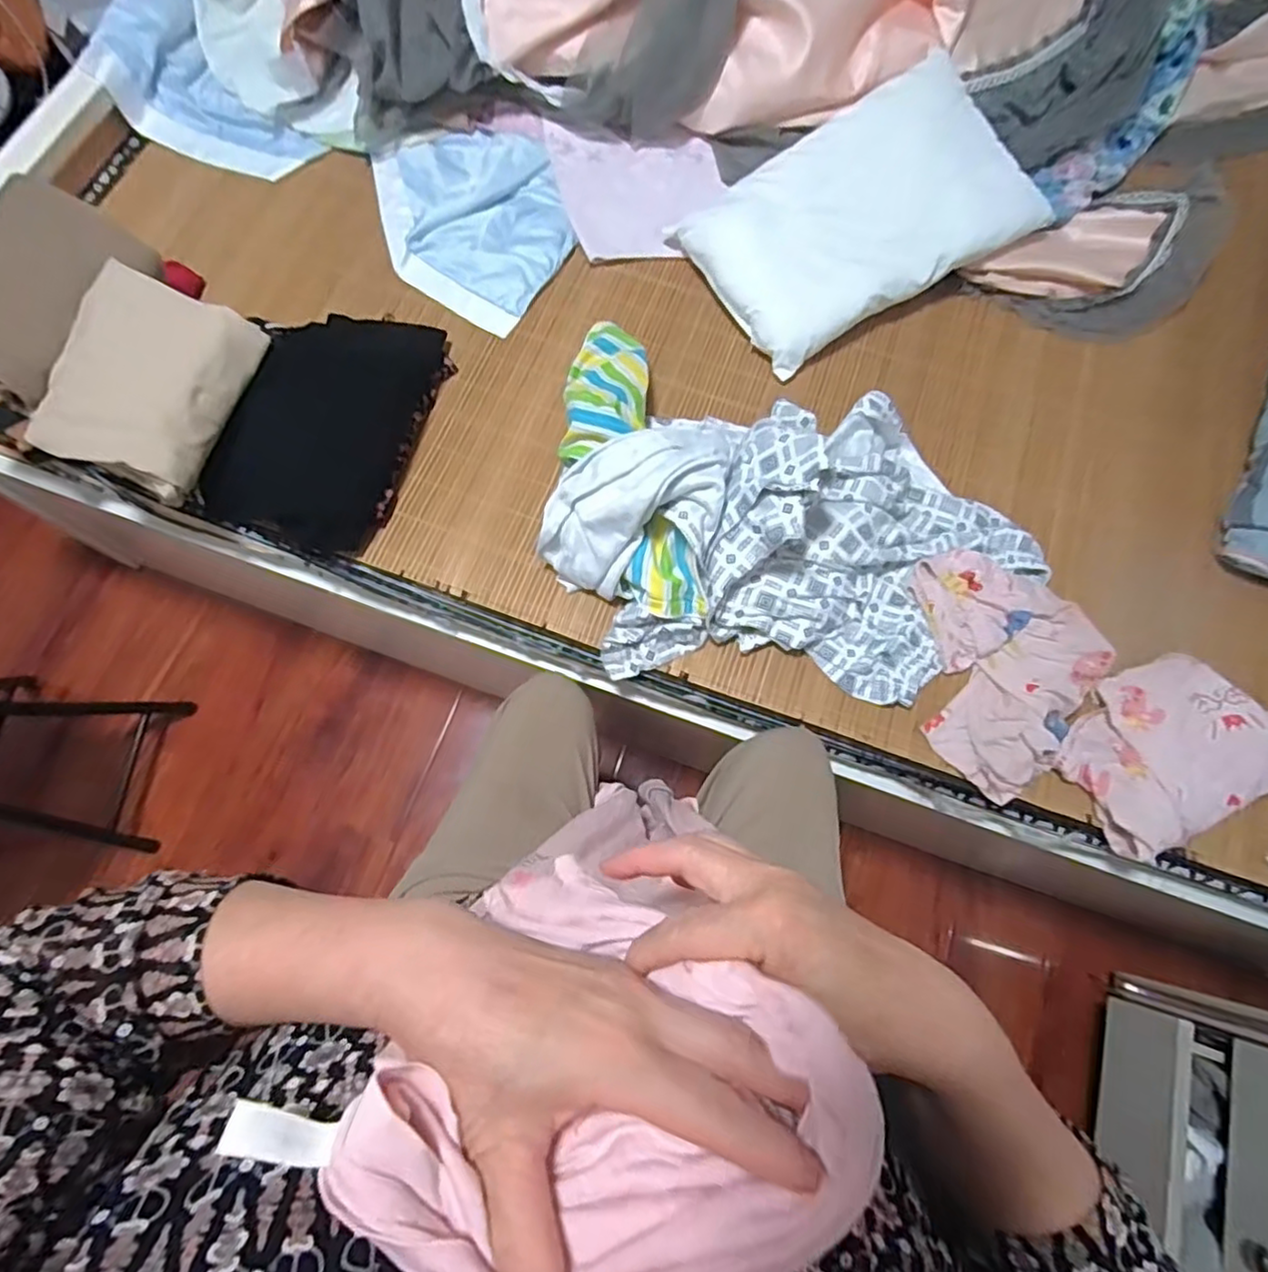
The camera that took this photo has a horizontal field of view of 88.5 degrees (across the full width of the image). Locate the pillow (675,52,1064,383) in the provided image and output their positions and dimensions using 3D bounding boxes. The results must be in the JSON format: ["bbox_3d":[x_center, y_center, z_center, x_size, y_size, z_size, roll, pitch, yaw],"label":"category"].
[{"bbox_3d":[0.286,-0.546,0.828,0.392,0.130,0.256,-28,74,-9],"label":"pillow"}]

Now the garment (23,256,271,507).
[{"bbox_3d":[-0.501,-0.263,0.671,0.150,0.070,0.210,18,72,6],"label":"garment"}]

